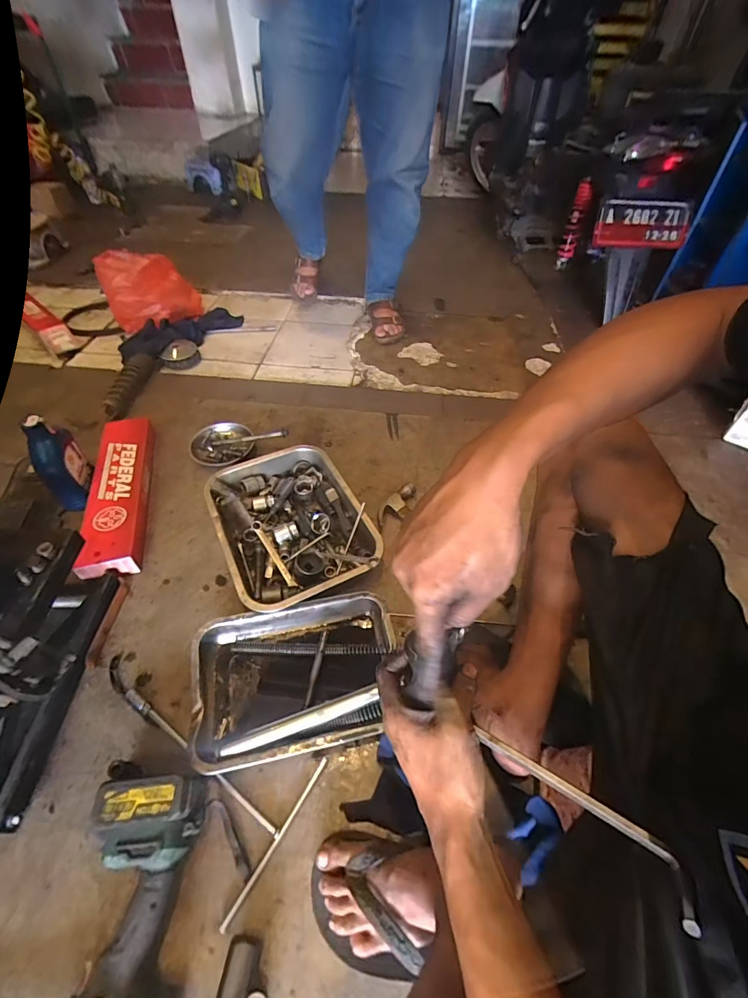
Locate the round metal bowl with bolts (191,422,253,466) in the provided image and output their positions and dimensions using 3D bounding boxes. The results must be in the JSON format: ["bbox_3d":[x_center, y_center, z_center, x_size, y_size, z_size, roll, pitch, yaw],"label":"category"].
[{"bbox_3d":[-0.367,-0.128,0.967,0.142,0.025,0.141,0,50,0],"label":"round metal bowl with bolts"}]

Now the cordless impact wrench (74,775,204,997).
[{"bbox_3d":[-0.395,0.452,0.447,0.405,0.084,0.252,-1,50,-1],"label":"cordless impact wrench"}]

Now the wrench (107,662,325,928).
[{"bbox_3d":[-0.277,0.350,0.575,0.374,0.015,0.184,25,54,19],"label":"wrench"}]

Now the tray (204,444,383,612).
[{"bbox_3d":[-0.163,0.052,0.802,0.263,0.074,0.359,-23,54,-19],"label":"tray"}]

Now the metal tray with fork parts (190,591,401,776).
[{"bbox_3d":[-0.114,0.271,0.624,0.294,0.063,0.209,-11,51,-9],"label":"metal tray with fork parts"}]

